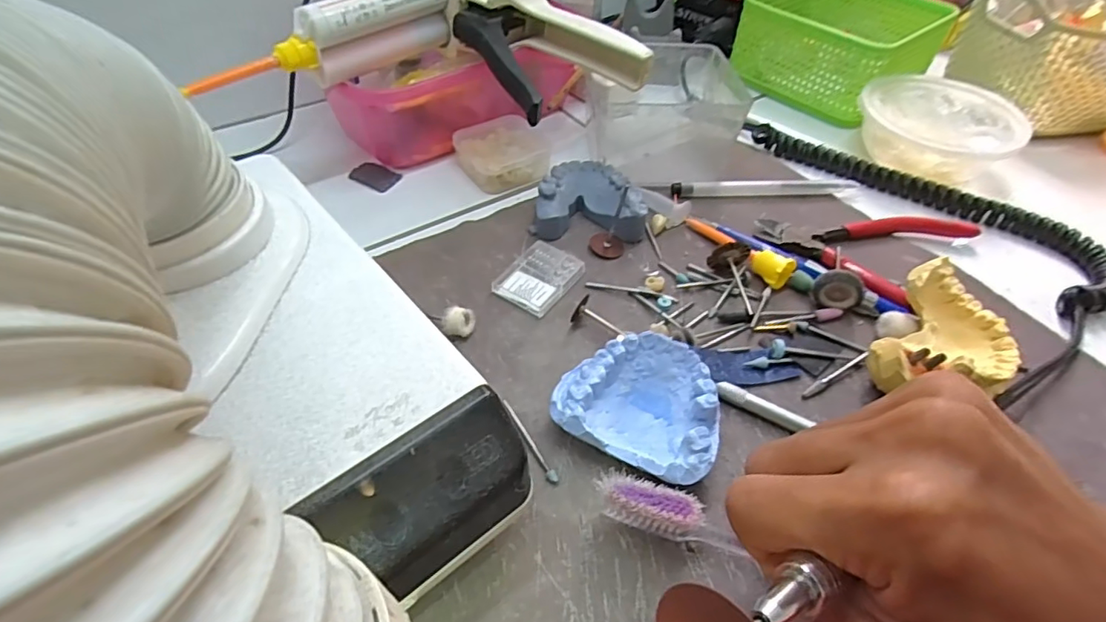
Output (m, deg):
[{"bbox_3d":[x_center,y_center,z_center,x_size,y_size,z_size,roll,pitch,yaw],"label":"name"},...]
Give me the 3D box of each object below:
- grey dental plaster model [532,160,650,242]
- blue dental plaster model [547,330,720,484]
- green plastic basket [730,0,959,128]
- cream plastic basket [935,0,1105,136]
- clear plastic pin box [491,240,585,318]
[{"bbox_3d":[0.024,-0.069,0.345,0.064,0.025,0.053,5,48,1],"label":"grey dental plaster model"},{"bbox_3d":[0.040,0.041,0.243,0.067,0.028,0.056,25,51,18],"label":"blue dental plaster model"},{"bbox_3d":[0.243,-0.230,0.474,0.136,0.058,0.131,-32,56,-27],"label":"green plastic basket"},{"bbox_3d":[0.425,-0.210,0.439,0.182,0.081,0.111,-13,50,-15],"label":"cream plastic basket"},{"bbox_3d":[-0.007,-0.020,0.312,0.035,0.005,0.048,28,52,20],"label":"clear plastic pin box"}]

